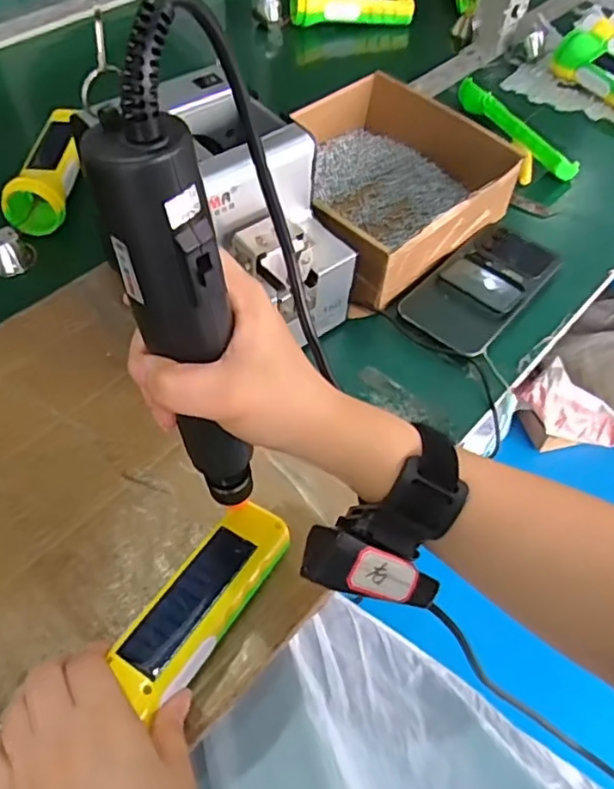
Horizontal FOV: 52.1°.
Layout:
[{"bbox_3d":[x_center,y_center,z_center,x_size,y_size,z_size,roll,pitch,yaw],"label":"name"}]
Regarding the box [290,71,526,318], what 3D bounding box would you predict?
[{"bbox_3d":[0.064,-0.195,0.595,0.190,0.075,0.213,38,61,21],"label":"box"}]

